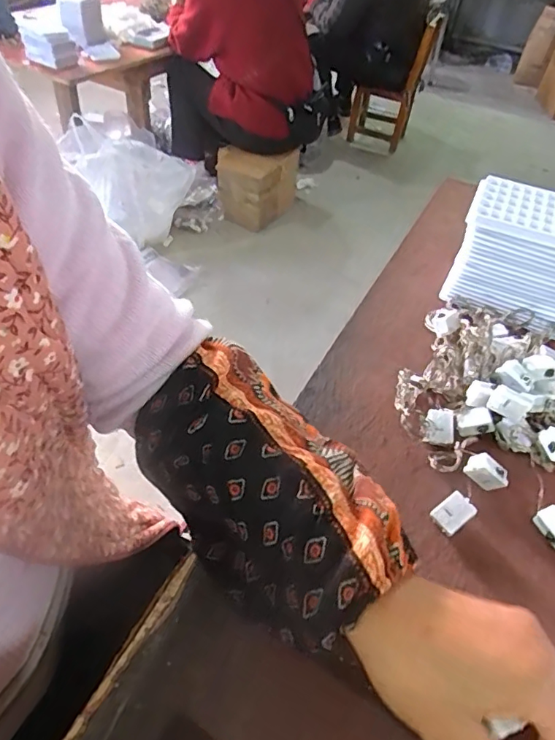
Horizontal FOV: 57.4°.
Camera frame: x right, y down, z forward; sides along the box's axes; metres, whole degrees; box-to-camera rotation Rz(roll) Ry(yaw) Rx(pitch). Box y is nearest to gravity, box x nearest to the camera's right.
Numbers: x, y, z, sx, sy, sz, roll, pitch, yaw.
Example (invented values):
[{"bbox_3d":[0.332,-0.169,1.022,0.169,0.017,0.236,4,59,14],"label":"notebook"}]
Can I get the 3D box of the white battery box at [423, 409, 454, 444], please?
[{"bbox_3d":[0.129,0.046,0.408,0.023,0.008,0.028,13,81,8],"label":"white battery box"}]

